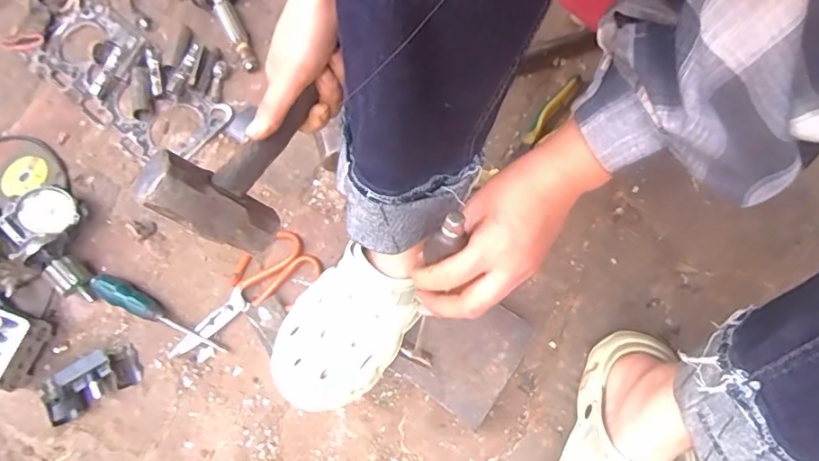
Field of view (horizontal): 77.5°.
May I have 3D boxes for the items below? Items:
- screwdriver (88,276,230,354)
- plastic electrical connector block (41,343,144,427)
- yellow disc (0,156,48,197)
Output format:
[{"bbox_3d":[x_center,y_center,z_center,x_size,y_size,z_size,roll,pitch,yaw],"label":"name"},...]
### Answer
[{"bbox_3d":[-0.296,0.096,0.599,0.180,0.027,0.027,22,74,13],"label":"screwdriver"},{"bbox_3d":[-0.365,0.173,0.587,0.094,0.035,0.049,-32,70,-5],"label":"plastic electrical connector block"},{"bbox_3d":[-0.516,-0.072,0.683,0.047,0.008,0.060,22,74,-10],"label":"yellow disc"}]

